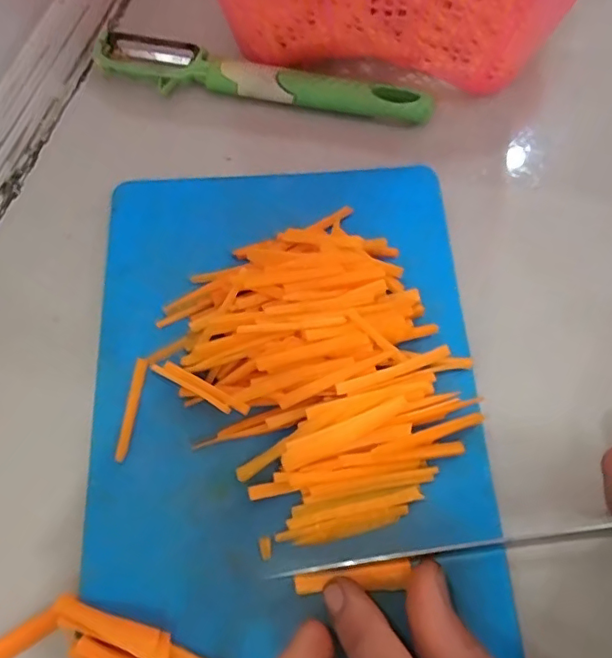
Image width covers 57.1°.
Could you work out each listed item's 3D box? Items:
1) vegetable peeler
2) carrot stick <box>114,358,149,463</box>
[{"bbox_3d":[-0.023,-0.126,0.279,0.170,0.011,0.028,13,69,3],"label":"vegetable peeler"},{"bbox_3d":[-0.067,0.030,0.215,0.005,0.004,0.039,9,68,1],"label":"carrot stick"}]

